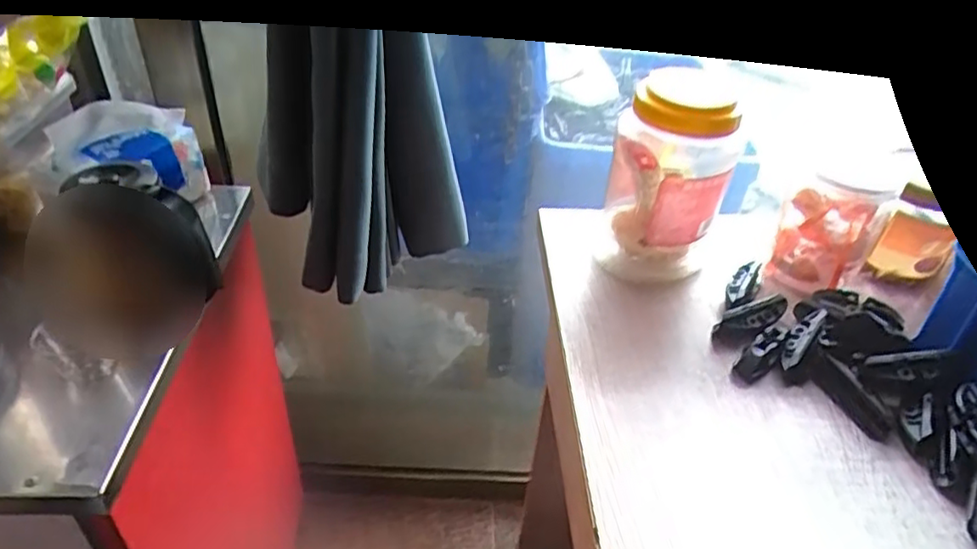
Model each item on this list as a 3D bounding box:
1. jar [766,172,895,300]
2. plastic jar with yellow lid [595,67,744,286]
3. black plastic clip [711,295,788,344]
[{"bbox_3d":[0.293,-0.035,0.571,0.071,0.098,0.061,26,42,25],"label":"jar"},{"bbox_3d":[0.153,-0.082,0.557,0.096,0.169,0.109,16,39,13],"label":"plastic jar with yellow lid"},{"bbox_3d":[0.214,0.035,0.529,0.073,0.012,0.026,-25,45,-13],"label":"black plastic clip"}]

